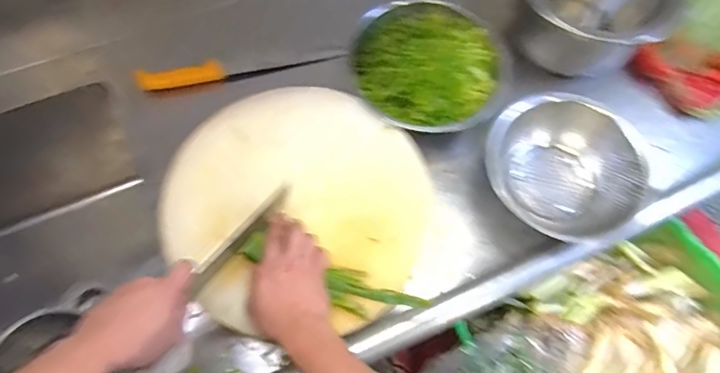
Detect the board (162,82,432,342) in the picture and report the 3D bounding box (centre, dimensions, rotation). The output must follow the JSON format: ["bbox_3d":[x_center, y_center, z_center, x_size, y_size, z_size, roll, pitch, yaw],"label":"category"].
[{"bbox_3d":[-0.080,0.023,0.642,0.339,0.046,0.345,1,67,-2],"label":"board"}]

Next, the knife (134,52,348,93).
[{"bbox_3d":[-0.198,-0.205,0.825,0.354,0.034,0.025,-13,67,-21],"label":"knife"}]

